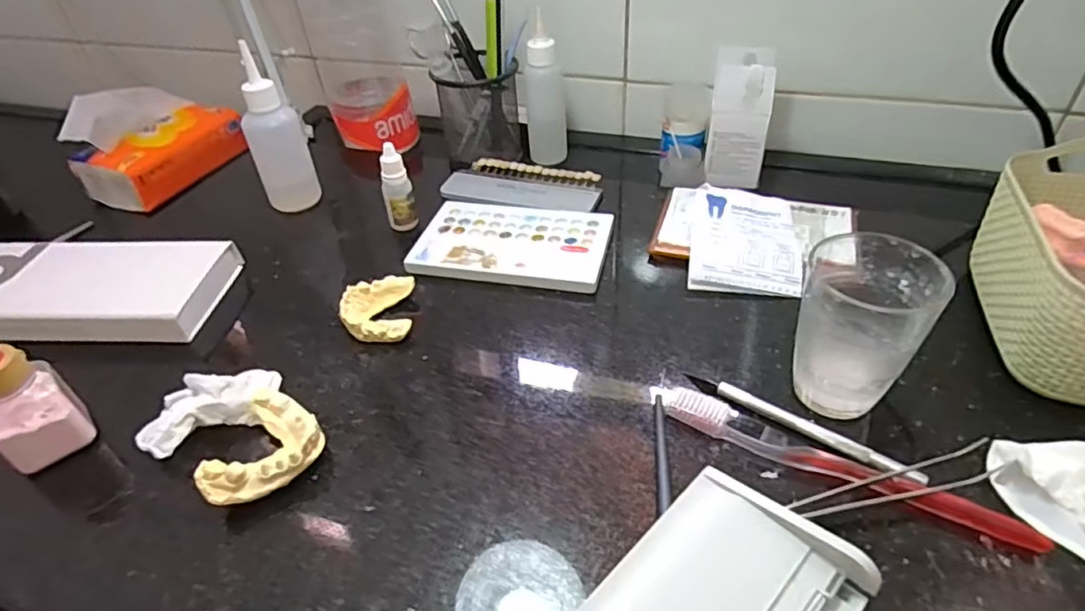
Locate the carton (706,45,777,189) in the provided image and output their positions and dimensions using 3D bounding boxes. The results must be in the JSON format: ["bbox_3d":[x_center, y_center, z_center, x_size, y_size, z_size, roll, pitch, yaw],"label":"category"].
[{"bbox_3d":[0.185,-0.176,0.570,0.052,0.108,0.062,7,44,12],"label":"carton"}]

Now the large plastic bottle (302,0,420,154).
[{"bbox_3d":[-0.197,-0.300,0.598,0.081,0.289,0.072,23,49,28],"label":"large plastic bottle"}]

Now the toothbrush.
[{"bbox_3d":[0.157,0.087,0.325,0.188,0.012,0.020,21,48,26],"label":"toothbrush"}]

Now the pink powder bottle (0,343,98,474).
[{"bbox_3d":[-0.299,0.060,0.351,0.040,0.076,0.031,-32,49,-26],"label":"pink powder bottle"}]

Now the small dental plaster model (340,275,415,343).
[{"bbox_3d":[-0.119,0.003,0.437,0.048,0.021,0.055,-7,42,-2],"label":"small dental plaster model"}]

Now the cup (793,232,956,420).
[{"bbox_3d":[0.178,0.011,0.346,0.066,0.091,0.072,-3,42,2],"label":"cup"}]

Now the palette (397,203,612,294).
[{"bbox_3d":[-0.024,-0.051,0.495,0.153,0.009,0.098,6,43,11],"label":"palette"}]

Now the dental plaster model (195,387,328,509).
[{"bbox_3d":[-0.163,0.081,0.347,0.065,0.030,0.058,-33,49,-28],"label":"dental plaster model"}]

